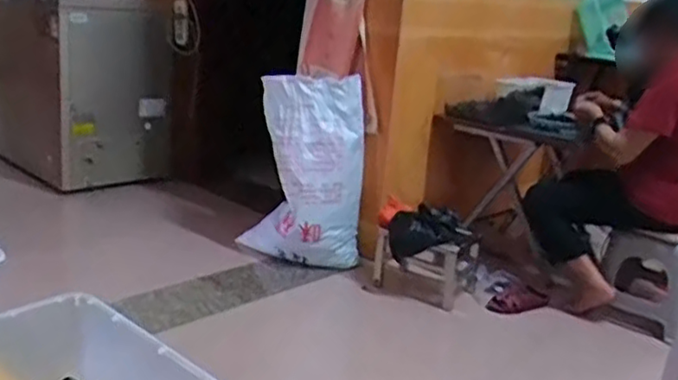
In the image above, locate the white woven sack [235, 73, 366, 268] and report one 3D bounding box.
[{"bbox_3d":[-0.101,-0.045,1.995,0.336,0.554,0.135,9,17,12],"label":"white woven sack"}]

